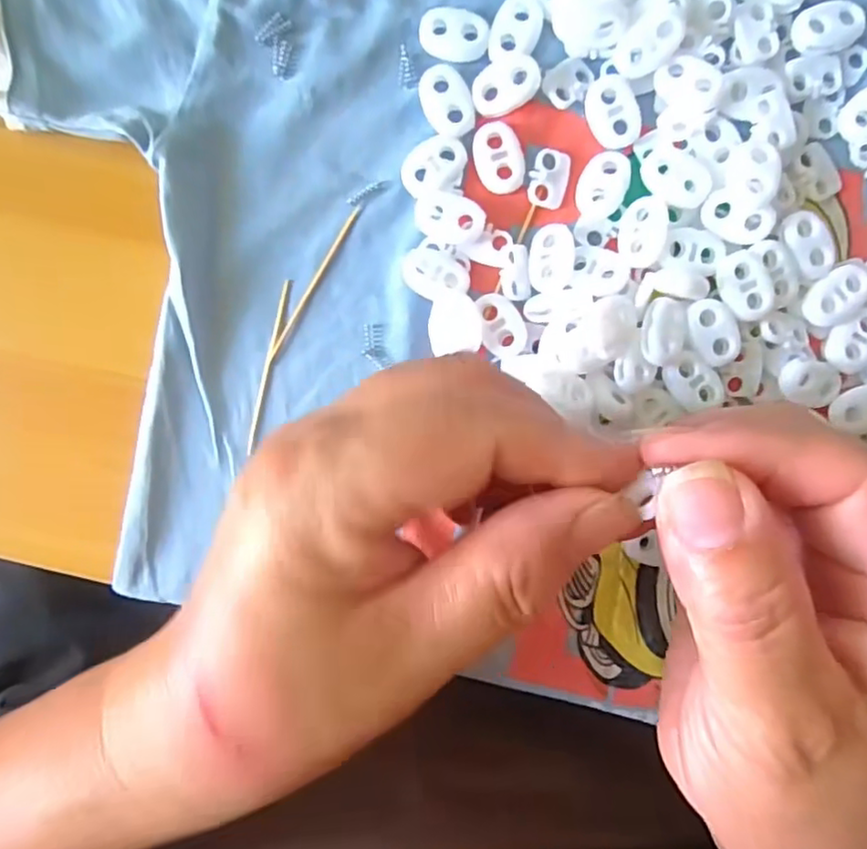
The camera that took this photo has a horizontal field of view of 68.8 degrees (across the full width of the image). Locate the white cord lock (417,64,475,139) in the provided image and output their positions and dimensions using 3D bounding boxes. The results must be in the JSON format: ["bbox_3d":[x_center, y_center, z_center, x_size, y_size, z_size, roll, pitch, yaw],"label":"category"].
[{"bbox_3d":[0.004,-0.105,0.205,0.015,0.004,0.023,-23,92,2],"label":"white cord lock"}]

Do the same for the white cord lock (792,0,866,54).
[{"bbox_3d":[0.125,-0.126,0.202,0.021,0.005,0.015,-23,92,2],"label":"white cord lock"}]

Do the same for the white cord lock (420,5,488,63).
[{"bbox_3d":[0.007,-0.127,0.205,0.022,0.004,0.016,10,93,0],"label":"white cord lock"}]

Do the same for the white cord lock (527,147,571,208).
[{"bbox_3d":[0.038,-0.082,0.208,0.012,0.004,0.019,11,93,0],"label":"white cord lock"}]

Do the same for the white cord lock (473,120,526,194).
[{"bbox_3d":[0.021,-0.087,0.206,0.015,0.004,0.021,-12,93,1],"label":"white cord lock"}]

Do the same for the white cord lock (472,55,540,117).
[{"bbox_3d":[0.023,-0.109,0.204,0.021,0.005,0.015,-29,92,2],"label":"white cord lock"}]

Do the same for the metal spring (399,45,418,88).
[{"bbox_3d":[-0.009,-0.118,0.208,0.006,0.004,0.014,-4,93,1],"label":"metal spring"}]

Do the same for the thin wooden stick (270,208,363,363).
[{"bbox_3d":[-0.040,-0.047,0.213,0.004,0.004,0.058,31,93,-1],"label":"thin wooden stick"}]

